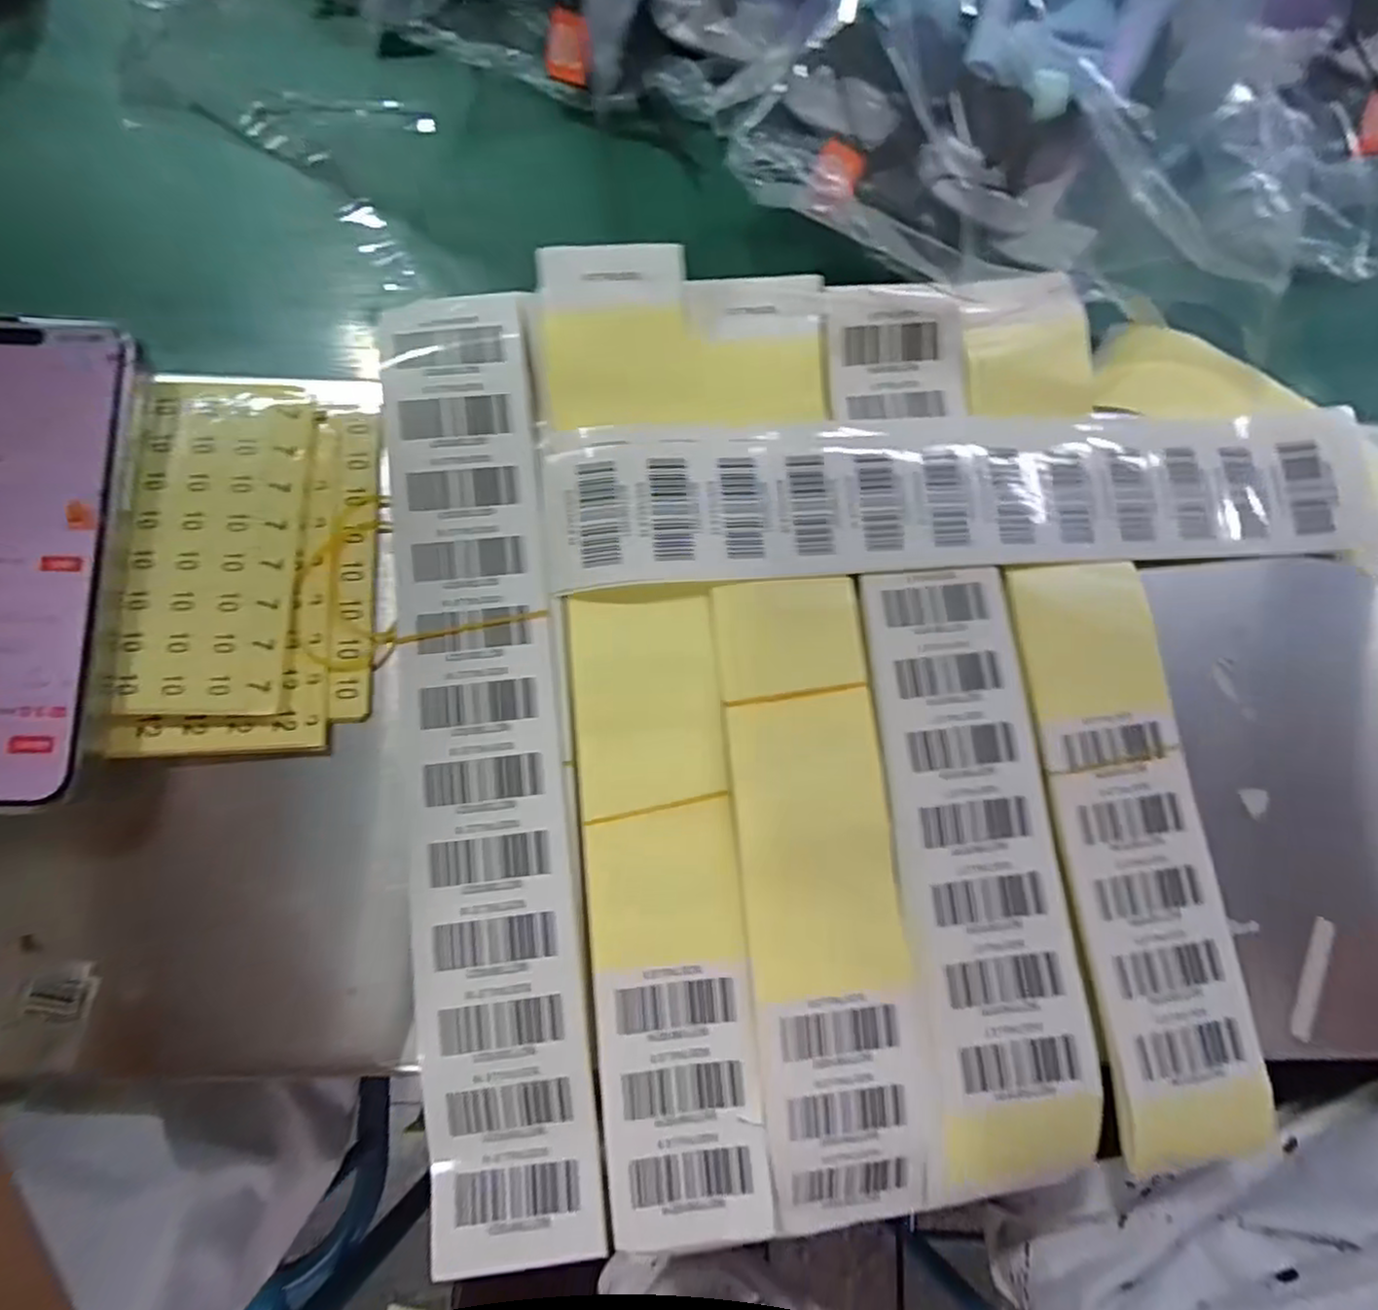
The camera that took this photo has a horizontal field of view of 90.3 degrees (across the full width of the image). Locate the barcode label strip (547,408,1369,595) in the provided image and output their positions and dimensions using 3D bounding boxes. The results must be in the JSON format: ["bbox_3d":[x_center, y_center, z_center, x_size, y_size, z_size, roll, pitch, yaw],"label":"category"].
[{"bbox_3d":[0.107,-0.061,0.259,0.313,0.008,0.059,-3,80,-7],"label":"barcode label strip"}]

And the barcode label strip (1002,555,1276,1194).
[{"bbox_3d":[0.158,0.067,0.242,0.052,0.004,0.203,-7,81,-5],"label":"barcode label strip"}]

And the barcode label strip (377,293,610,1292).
[{"bbox_3d":[-0.068,0.031,0.231,0.055,0.006,0.316,-5,83,-7],"label":"barcode label strip"}]

